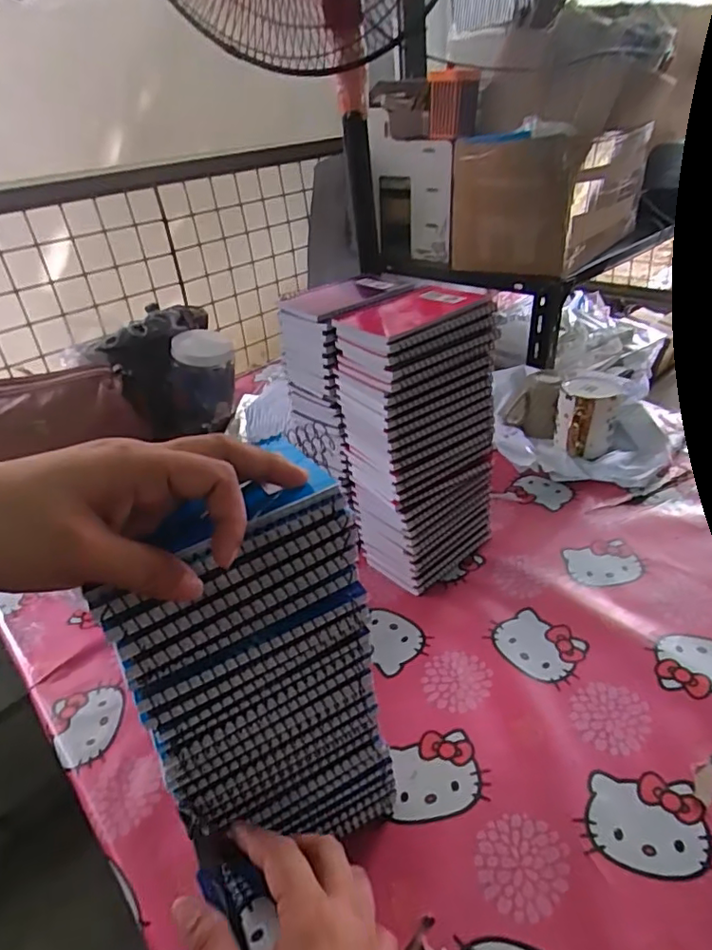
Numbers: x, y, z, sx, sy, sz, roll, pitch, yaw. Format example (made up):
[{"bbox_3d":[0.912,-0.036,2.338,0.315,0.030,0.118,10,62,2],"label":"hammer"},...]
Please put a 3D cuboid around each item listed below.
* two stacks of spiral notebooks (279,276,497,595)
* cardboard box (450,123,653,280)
[{"bbox_3d":[0.034,-0.049,0.646,0.133,0.287,0.206,-26,37,-27],"label":"two stacks of spiral notebooks"},{"bbox_3d":[0.362,-0.535,1.092,0.251,0.208,0.370,19,40,35],"label":"cardboard box"}]

